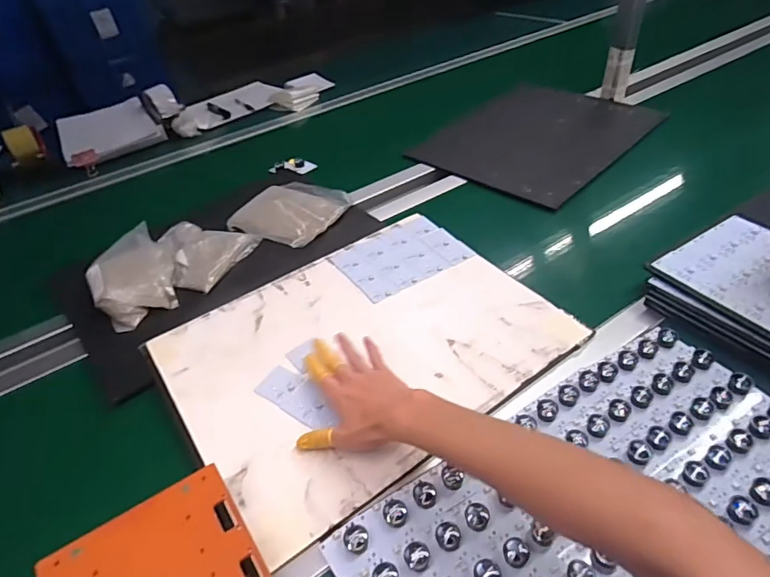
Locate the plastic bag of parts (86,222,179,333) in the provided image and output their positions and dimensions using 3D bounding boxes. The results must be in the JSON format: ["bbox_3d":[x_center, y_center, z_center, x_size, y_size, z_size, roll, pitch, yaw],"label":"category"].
[{"bbox_3d":[-0.393,-0.020,0.764,0.118,0.051,0.175,-22,44,-18],"label":"plastic bag of parts"}]

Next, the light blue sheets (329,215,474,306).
[{"bbox_3d":[0.024,-0.053,0.782,0.187,0.011,0.140,-25,44,-23],"label":"light blue sheets"}]

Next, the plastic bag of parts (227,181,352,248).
[{"bbox_3d":[-0.167,-0.140,0.885,0.164,0.027,0.163,17,46,23],"label":"plastic bag of parts"}]

